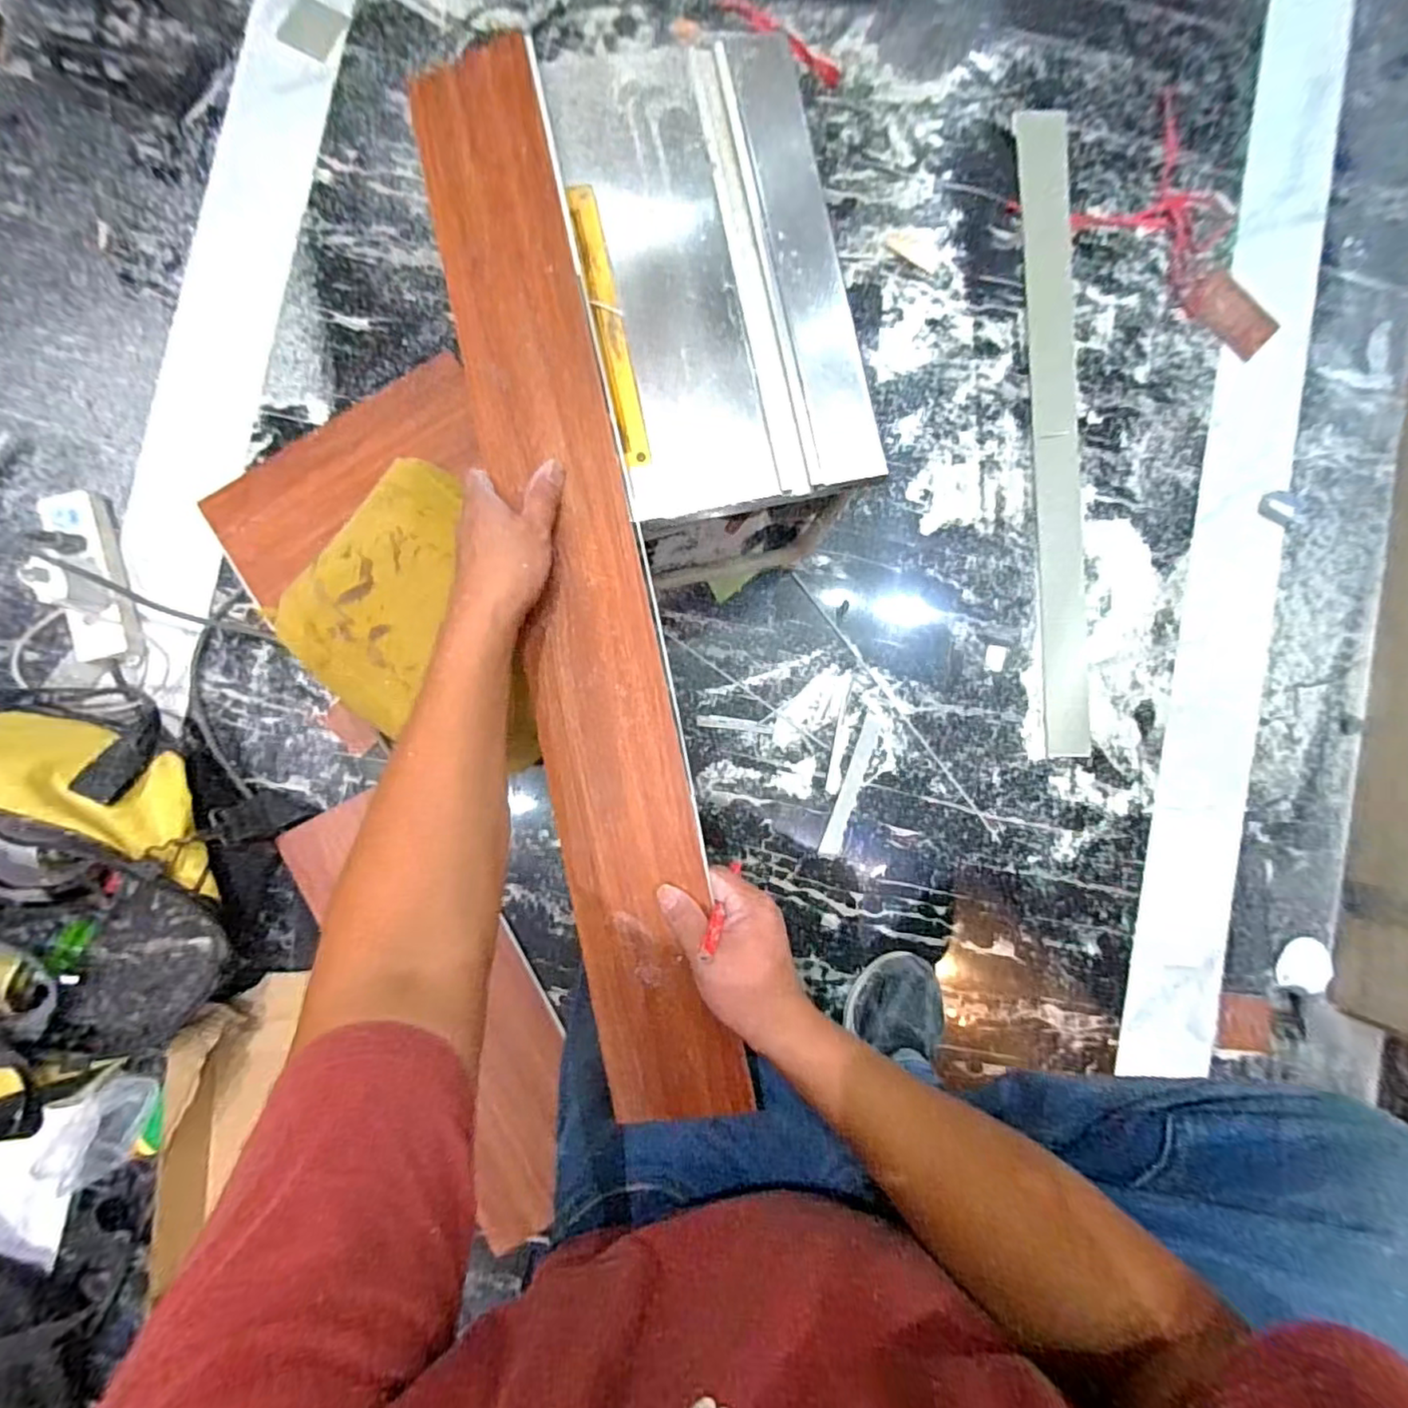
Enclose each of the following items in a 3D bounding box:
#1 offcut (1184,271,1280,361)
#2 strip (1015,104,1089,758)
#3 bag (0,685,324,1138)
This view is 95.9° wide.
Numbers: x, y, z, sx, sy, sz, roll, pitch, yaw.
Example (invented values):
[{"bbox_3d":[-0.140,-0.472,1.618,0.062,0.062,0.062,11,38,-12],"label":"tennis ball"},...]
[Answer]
[{"bbox_3d":[0.698,-0.515,0.840,0.117,0.015,0.062,44,85,1],"label":"offcut"},{"bbox_3d":[0.459,-0.363,0.826,0.064,0.010,0.849,0,86,-3],"label":"strip"},{"bbox_3d":[-0.719,0.182,0.636,0.475,0.201,0.400,19,85,-1],"label":"bag"}]

